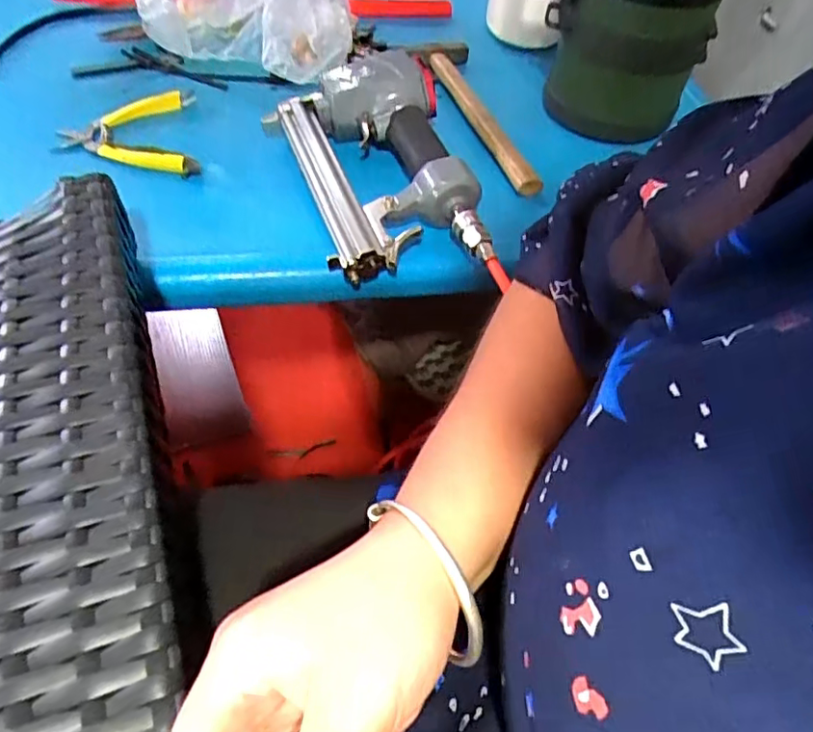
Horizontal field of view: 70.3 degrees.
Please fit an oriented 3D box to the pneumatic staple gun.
[{"bbox_3d":[-0.034,-0.185,0.516,0.154,0.069,0.270,-5,53,-15],"label":"pneumatic staple gun"}]

